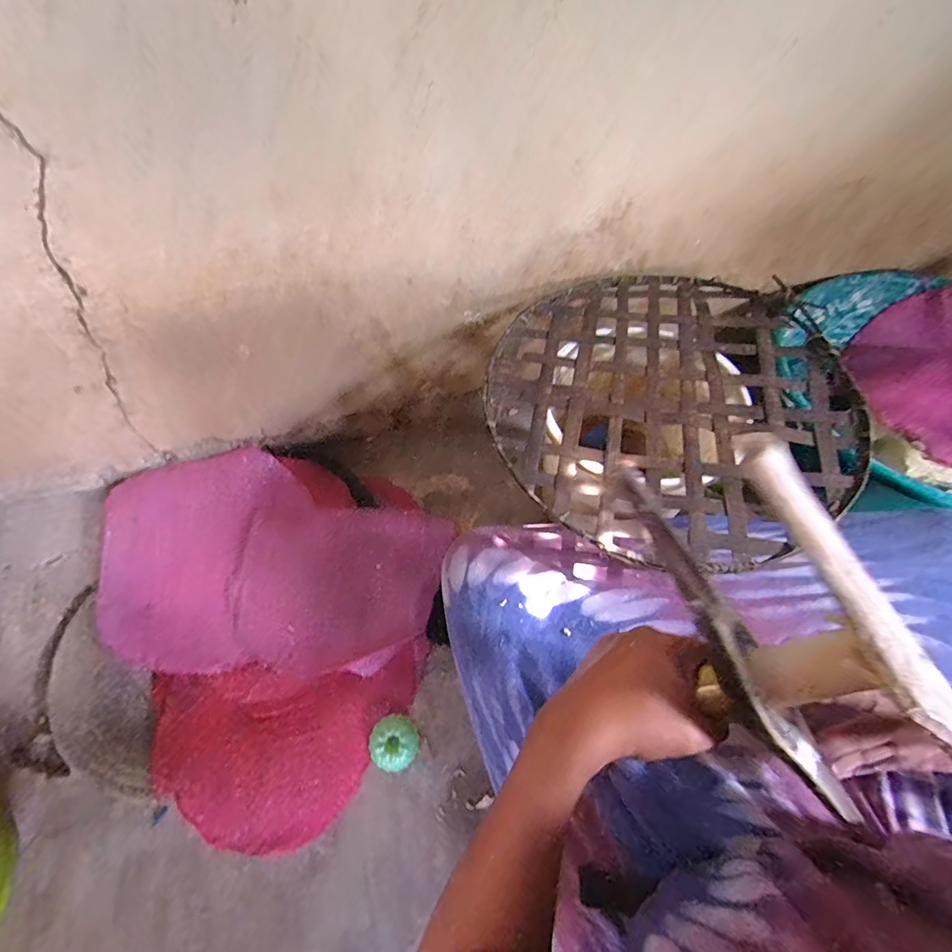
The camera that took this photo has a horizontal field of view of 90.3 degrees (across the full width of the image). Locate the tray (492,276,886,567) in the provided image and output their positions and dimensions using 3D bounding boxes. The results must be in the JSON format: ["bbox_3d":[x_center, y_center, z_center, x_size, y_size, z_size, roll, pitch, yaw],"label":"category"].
[{"bbox_3d":[0.209,-0.093,0.535,0.384,0.038,0.386,-2,55,2],"label":"tray"}]

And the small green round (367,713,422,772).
[{"bbox_3d":[-0.099,0.324,0.578,0.059,0.022,0.058,-1,59,2],"label":"small green round"}]

